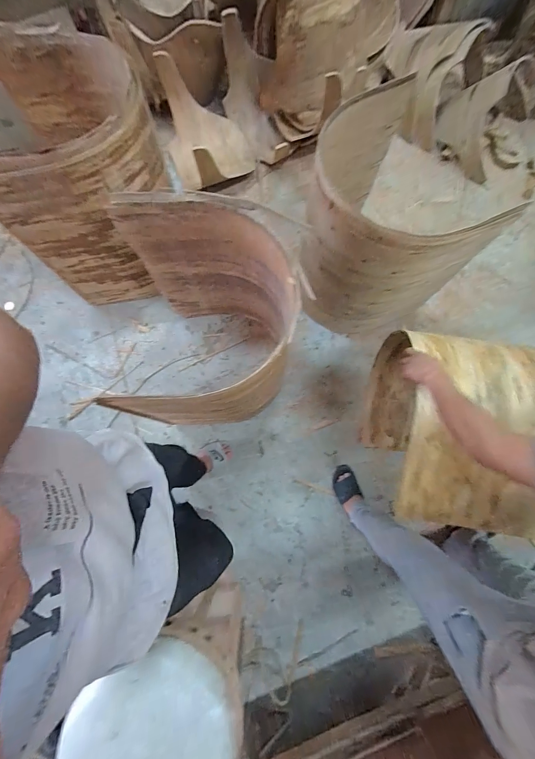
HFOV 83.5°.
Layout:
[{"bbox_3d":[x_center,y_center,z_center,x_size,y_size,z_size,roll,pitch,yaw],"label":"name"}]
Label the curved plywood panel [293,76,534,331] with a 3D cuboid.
[{"bbox_3d":[0.358,-0.565,1.155,0.495,0.595,0.580,-22,78,-5],"label":"curved plywood panel"}]

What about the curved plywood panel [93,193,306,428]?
[{"bbox_3d":[-0.187,-0.146,1.050,0.490,0.655,0.545,-1,77,-1],"label":"curved plywood panel"}]

